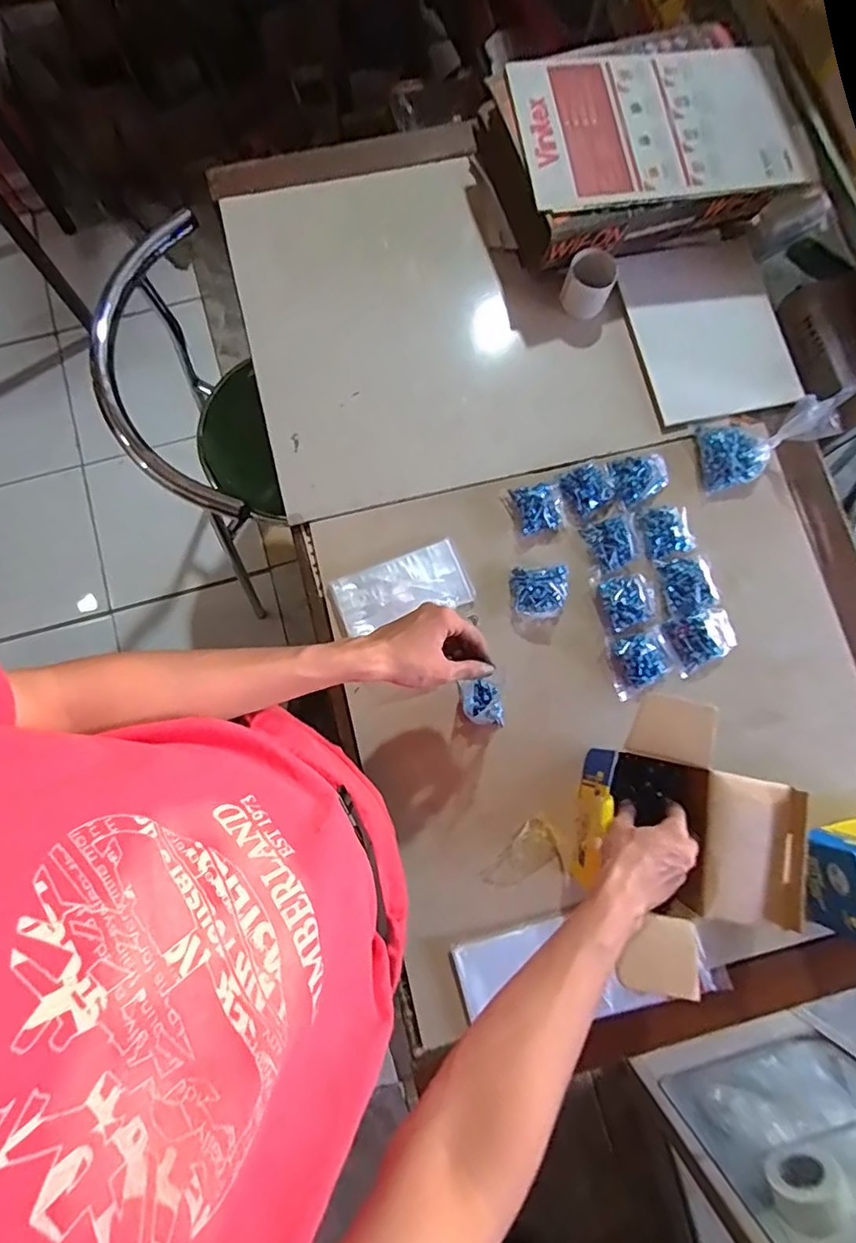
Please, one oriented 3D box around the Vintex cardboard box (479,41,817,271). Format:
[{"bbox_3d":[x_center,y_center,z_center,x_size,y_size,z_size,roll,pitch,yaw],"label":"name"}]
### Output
[{"bbox_3d":[0.266,-0.592,0.738,0.351,0.108,0.232,-14,80,-4],"label":"Vintex cardboard box"}]

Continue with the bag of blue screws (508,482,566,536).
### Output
[{"bbox_3d":[0.136,-0.139,0.704,0.058,0.020,0.060,-13,80,-4],"label":"bag of blue screws"}]

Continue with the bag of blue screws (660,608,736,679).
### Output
[{"bbox_3d":[0.324,0.020,0.679,0.081,0.022,0.063,-21,81,-5],"label":"bag of blue screws"}]

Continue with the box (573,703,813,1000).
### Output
[{"bbox_3d":[0.261,0.220,0.582,0.196,0.106,0.252,14,80,1],"label":"box"}]

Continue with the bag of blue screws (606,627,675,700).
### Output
[{"bbox_3d":[0.247,0.047,0.671,0.075,0.027,0.067,-18,80,-4],"label":"bag of blue screws"}]

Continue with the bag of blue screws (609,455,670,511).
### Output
[{"bbox_3d":[0.263,-0.178,0.714,0.077,0.015,0.060,-26,81,-6],"label":"bag of blue screws"}]

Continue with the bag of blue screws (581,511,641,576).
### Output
[{"bbox_3d":[0.225,-0.095,0.696,0.056,0.021,0.061,-25,81,-6],"label":"bag of blue screws"}]

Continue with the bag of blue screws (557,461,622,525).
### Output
[{"bbox_3d":[0.195,-0.158,0.710,0.062,0.014,0.065,-22,81,-5],"label":"bag of blue screws"}]

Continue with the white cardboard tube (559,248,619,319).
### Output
[{"bbox_3d":[0.206,-0.434,0.735,0.060,0.051,0.061,0,80,-1],"label":"white cardboard tube"}]

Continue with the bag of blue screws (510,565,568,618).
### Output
[{"bbox_3d":[0.132,-0.034,0.684,0.061,0.024,0.060,3,79,-1],"label":"bag of blue screws"}]

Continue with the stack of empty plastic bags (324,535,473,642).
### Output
[{"bbox_3d":[-0.031,-0.038,0.685,0.157,0.022,0.081,-22,81,-5],"label":"stack of empty plastic bags"}]

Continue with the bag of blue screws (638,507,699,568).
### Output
[{"bbox_3d":[0.291,-0.106,0.701,0.057,0.017,0.065,-19,81,-5],"label":"bag of blue screws"}]

